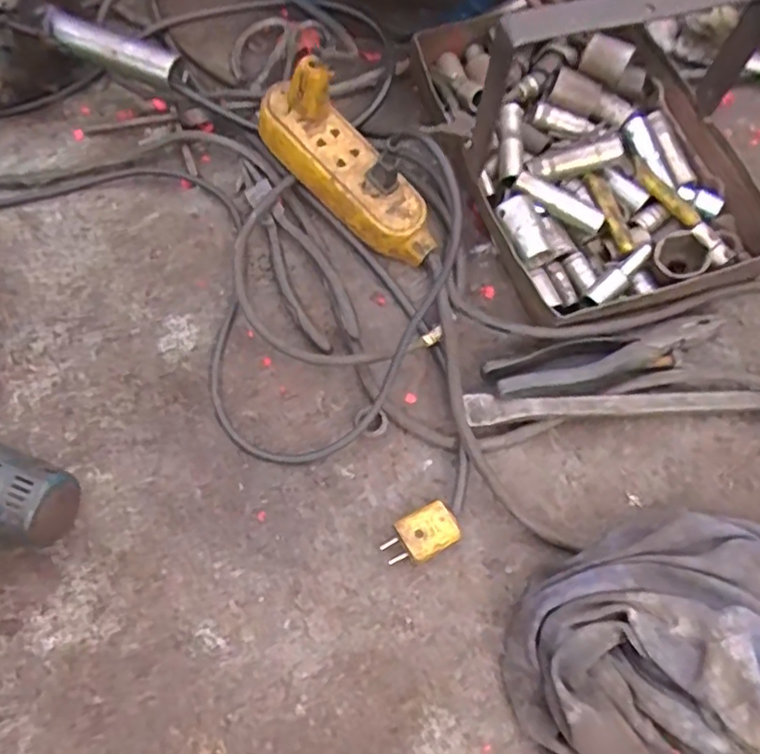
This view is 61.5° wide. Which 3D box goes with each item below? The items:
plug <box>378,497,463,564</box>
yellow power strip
[{"bbox_3d":[0.029,0.114,0.458,0.054,0.024,0.032,-27,67,-13],"label":"plug"},{"bbox_3d":[-0.024,-0.170,0.524,0.185,0.074,0.055,47,72,-11],"label":"yellow power strip"}]

